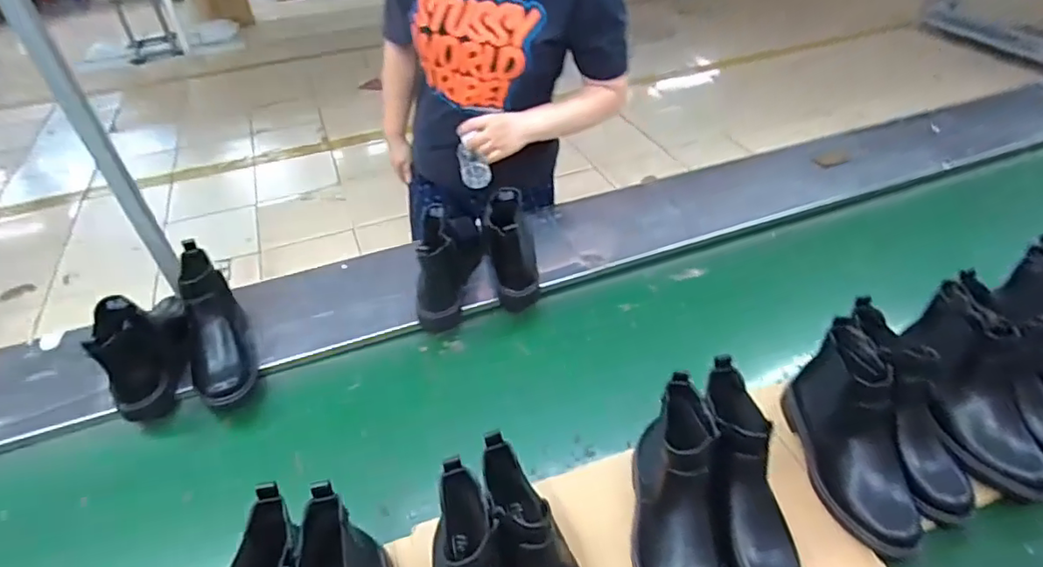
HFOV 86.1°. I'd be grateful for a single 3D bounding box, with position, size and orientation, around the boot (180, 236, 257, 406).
[{"bbox_3d":[-0.489,0.071,0.878,0.098,0.156,0.241,-25,47,-23],"label":"boot"}]

